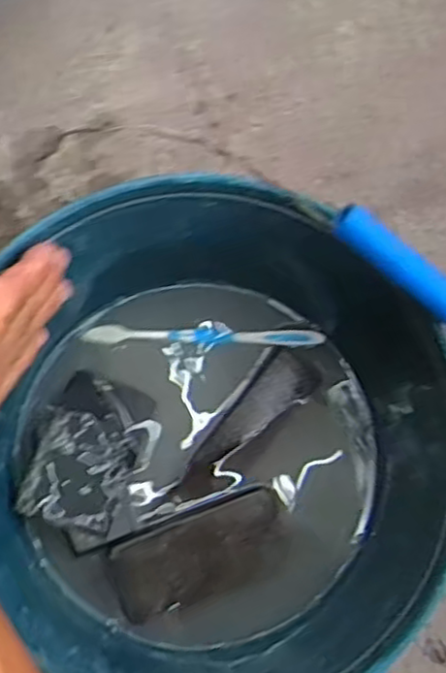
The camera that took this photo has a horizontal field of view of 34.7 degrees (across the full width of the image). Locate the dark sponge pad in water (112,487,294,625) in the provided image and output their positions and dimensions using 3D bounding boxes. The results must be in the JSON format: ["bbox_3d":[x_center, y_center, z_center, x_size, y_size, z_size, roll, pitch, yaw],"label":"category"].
[{"bbox_3d":[-0.014,0.156,0.516,0.127,0.025,0.061,-19,77,-7],"label":"dark sponge pad in water"}]

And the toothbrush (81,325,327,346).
[{"bbox_3d":[-0.014,-0.002,0.552,0.182,0.011,0.014,1,76,-2],"label":"toothbrush"}]

